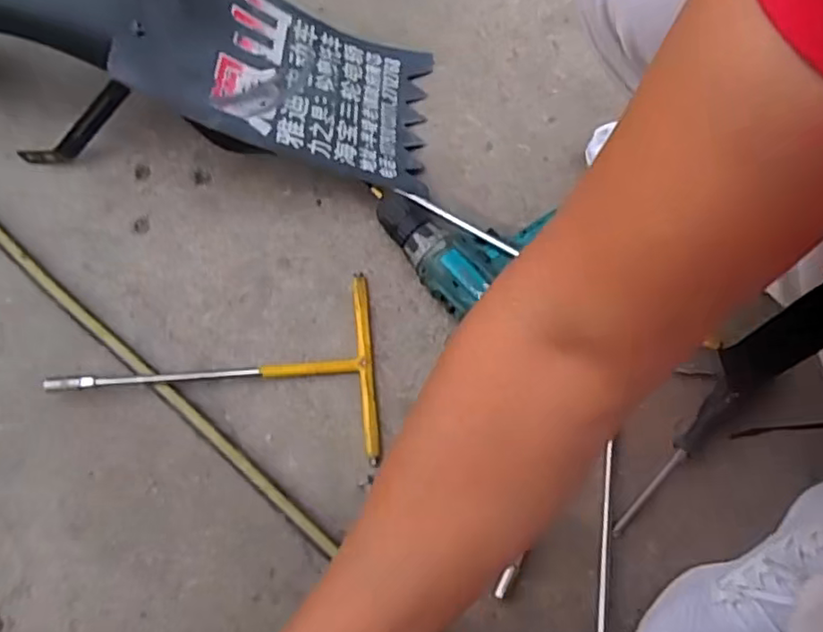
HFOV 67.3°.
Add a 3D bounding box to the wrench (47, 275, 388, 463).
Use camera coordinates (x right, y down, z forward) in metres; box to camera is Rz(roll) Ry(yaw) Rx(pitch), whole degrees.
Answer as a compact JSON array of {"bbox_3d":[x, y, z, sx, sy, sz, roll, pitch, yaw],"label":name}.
[{"bbox_3d":[-0.175,0.054,0.555,0.280,0.024,0.174,-5,70,-3],"label":"wrench"}]

